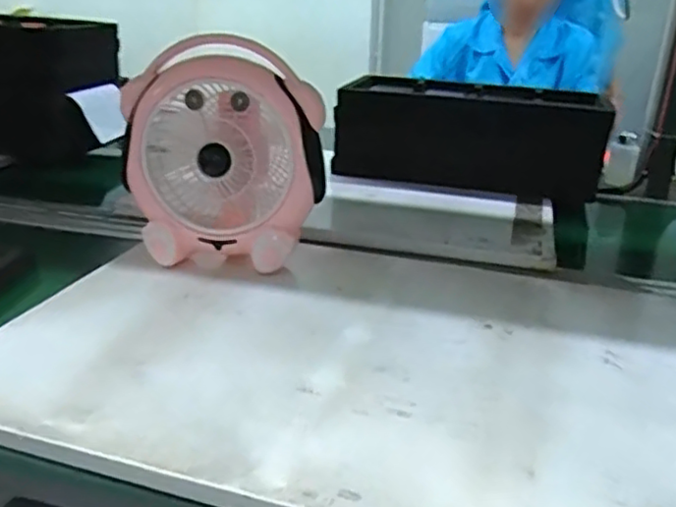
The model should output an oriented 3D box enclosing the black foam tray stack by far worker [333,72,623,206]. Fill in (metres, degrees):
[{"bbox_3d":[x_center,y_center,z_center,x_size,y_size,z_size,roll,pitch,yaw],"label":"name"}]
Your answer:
[{"bbox_3d":[0.245,-0.222,1.242,0.476,0.169,0.189,7,24,12],"label":"black foam tray stack by far worker"}]

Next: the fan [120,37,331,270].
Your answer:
[{"bbox_3d":[-0.143,-0.127,0.847,0.248,0.283,0.120,3,11,2],"label":"fan"}]

